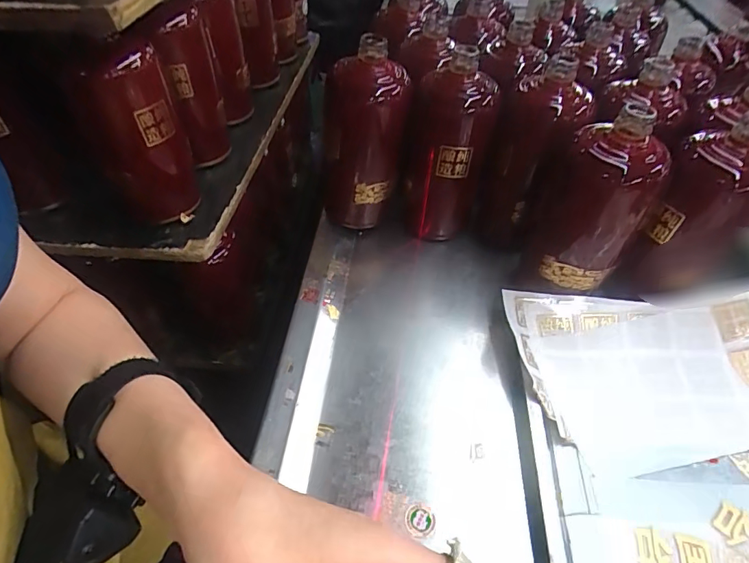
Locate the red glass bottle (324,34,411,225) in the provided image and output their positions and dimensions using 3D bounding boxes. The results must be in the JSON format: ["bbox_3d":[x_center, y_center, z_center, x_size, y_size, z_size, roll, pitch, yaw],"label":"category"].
[{"bbox_3d":[-0.009,-0.141,0.453,0.078,0.167,0.070,4,46,5],"label":"red glass bottle"}]

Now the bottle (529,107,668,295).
[{"bbox_3d":[0.187,-0.062,0.396,0.080,0.166,0.082,5,46,6],"label":"bottle"}]

